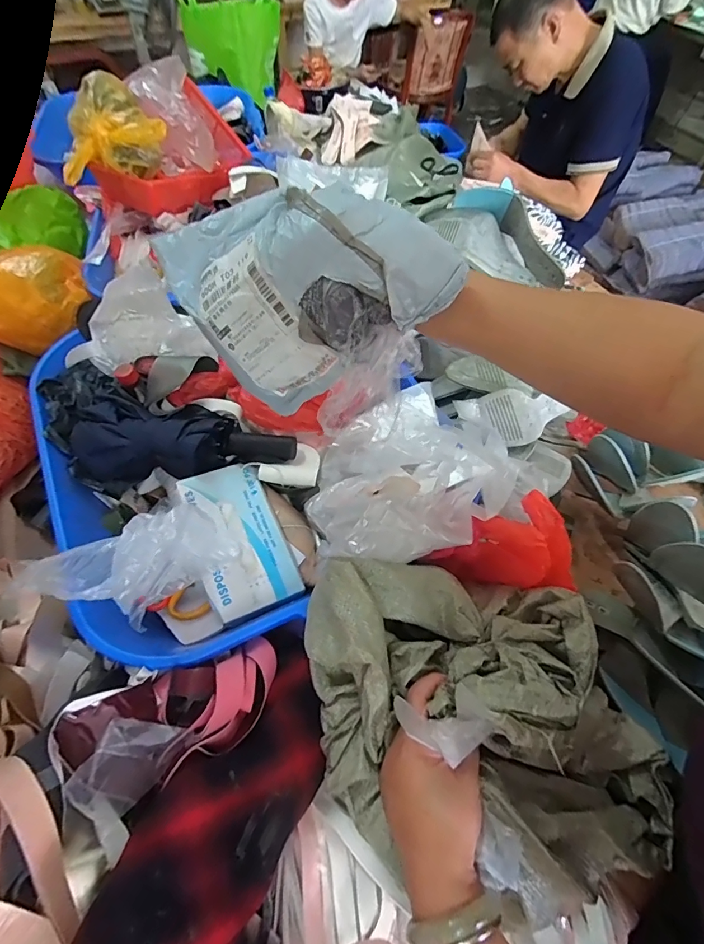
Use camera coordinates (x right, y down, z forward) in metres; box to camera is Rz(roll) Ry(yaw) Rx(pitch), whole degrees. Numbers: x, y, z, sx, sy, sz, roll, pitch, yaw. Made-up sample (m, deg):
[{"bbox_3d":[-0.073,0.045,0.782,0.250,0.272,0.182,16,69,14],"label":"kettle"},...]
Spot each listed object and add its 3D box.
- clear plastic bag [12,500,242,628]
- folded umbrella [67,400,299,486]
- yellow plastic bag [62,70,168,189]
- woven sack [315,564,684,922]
[{"bbox_3d":[-0.236,0.100,0.486,0.207,0.084,0.115,-28,62,-18],"label":"clear plastic bag"},{"bbox_3d":[-0.239,-0.044,0.602,0.314,0.065,0.105,5,57,2],"label":"folded umbrella"},{"bbox_3d":[-0.478,-0.678,0.848,0.206,0.117,0.166,-15,59,-10],"label":"yellow plastic bag"},{"bbox_3d":[0.131,0.219,0.388,0.347,0.138,0.233,7,57,3],"label":"woven sack"}]

